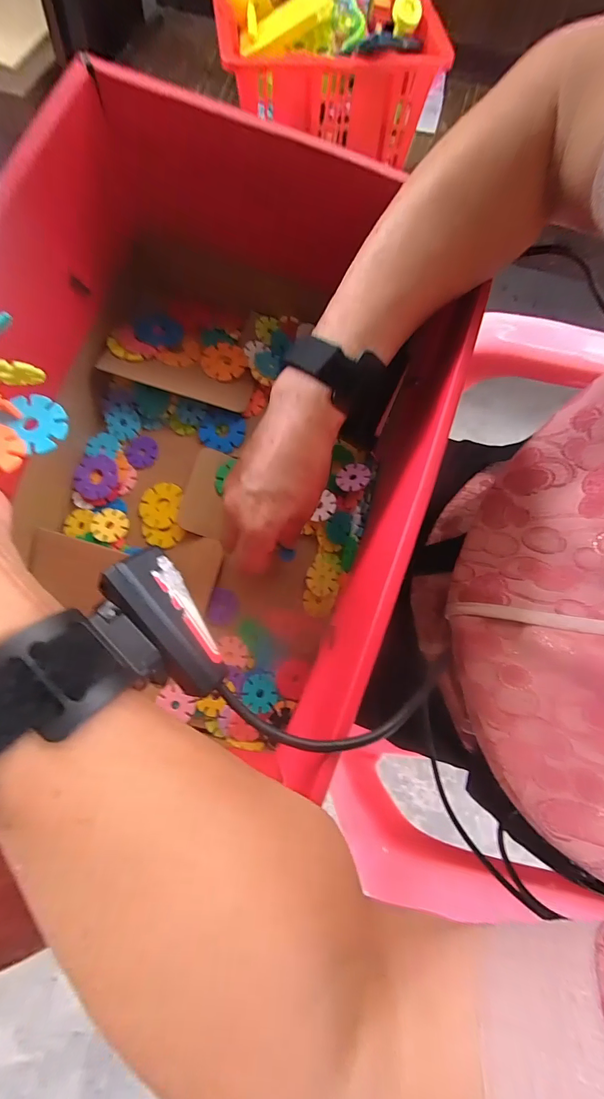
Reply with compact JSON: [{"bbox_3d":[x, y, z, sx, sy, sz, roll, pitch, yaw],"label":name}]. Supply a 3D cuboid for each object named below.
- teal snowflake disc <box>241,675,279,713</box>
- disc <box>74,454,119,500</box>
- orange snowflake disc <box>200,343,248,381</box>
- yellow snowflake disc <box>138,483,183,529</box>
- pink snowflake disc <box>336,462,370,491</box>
[{"bbox_3d":[-0.035,0.121,0.323,0.030,0.004,0.029,9,64,-24],"label":"teal snowflake disc"},{"bbox_3d":[-0.193,-0.069,0.362,0.041,0.004,0.042,-1,84,5],"label":"disc"},{"bbox_3d":[-0.075,-0.178,0.369,0.042,0.008,0.040,1,74,-3],"label":"orange snowflake disc"},{"bbox_3d":[-0.130,-0.041,0.355,0.040,0.007,0.043,0,78,0],"label":"yellow snowflake disc"},{"bbox_3d":[0.048,-0.068,0.360,0.031,0.004,0.029,-7,66,15],"label":"pink snowflake disc"}]

